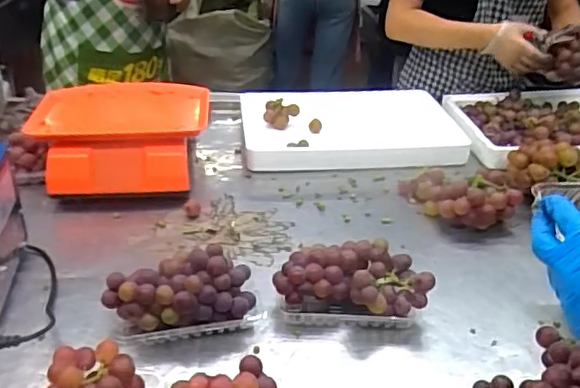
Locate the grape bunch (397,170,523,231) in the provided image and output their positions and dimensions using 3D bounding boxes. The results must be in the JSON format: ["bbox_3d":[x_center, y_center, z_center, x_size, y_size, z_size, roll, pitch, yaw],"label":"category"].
[{"bbox_3d":[0.282,-0.002,1.001,0.108,0.083,0.200,-16,35,-28],"label":"grape bunch"}]

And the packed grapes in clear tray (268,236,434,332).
[{"bbox_3d":[0.081,0.119,0.767,0.197,0.081,0.091,6,30,6],"label":"packed grapes in clear tray"}]

